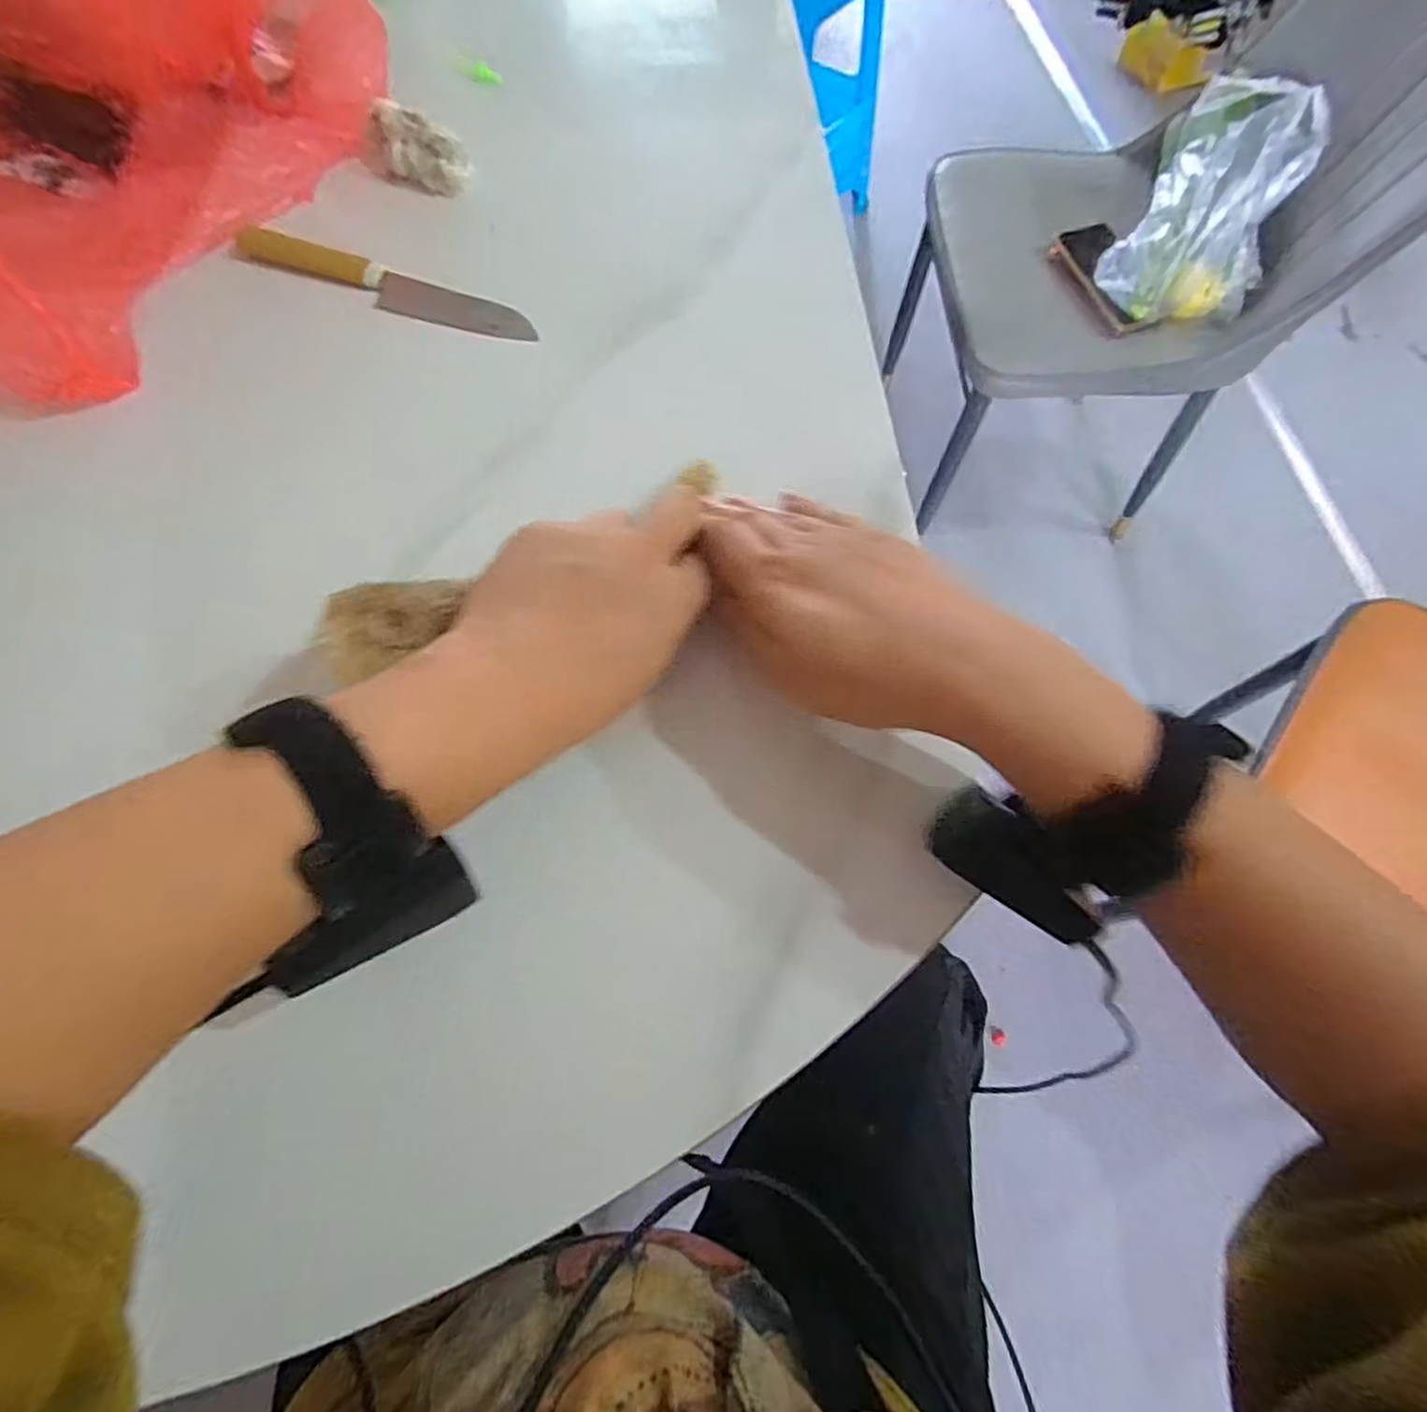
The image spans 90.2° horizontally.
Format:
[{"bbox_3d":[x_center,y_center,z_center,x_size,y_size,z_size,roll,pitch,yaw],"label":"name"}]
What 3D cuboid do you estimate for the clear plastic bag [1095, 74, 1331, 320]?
[{"bbox_3d":[0.605,-0.611,0.847,0.172,0.126,0.316,29,71,10],"label":"clear plastic bag"}]

